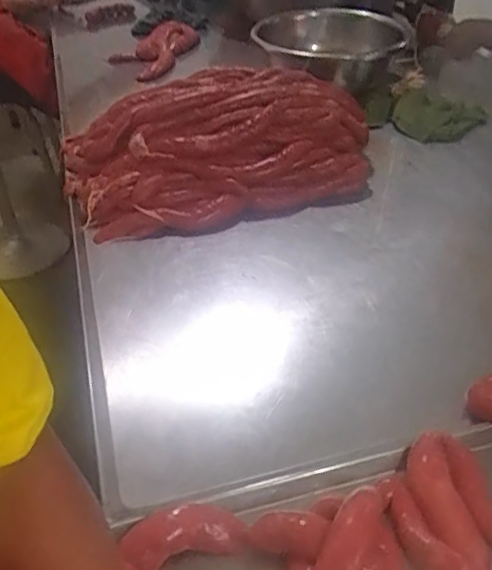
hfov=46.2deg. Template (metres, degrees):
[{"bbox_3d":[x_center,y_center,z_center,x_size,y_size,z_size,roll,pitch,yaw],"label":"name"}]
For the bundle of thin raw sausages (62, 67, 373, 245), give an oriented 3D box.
[{"bbox_3d":[-0.043,-0.228,0.940,0.484,0.149,0.274,-13,41,-14],"label":"bundle of thin raw sausages"}]

